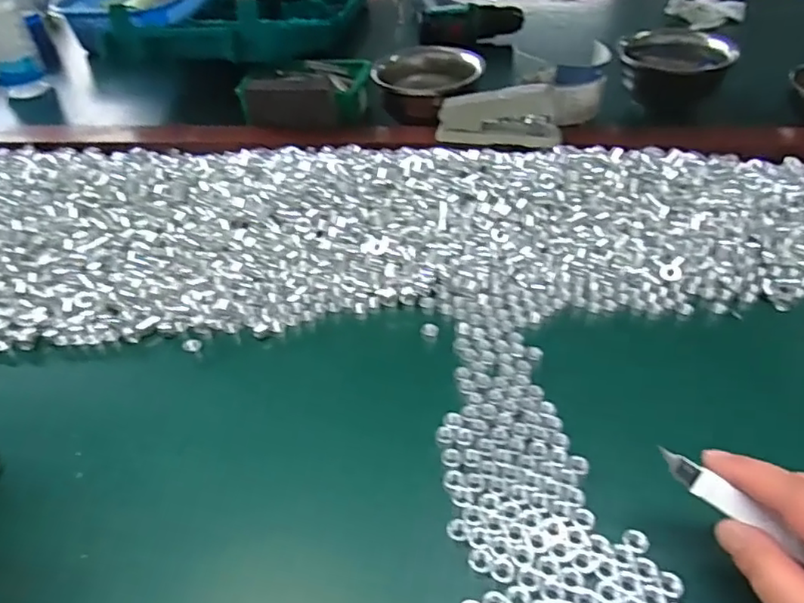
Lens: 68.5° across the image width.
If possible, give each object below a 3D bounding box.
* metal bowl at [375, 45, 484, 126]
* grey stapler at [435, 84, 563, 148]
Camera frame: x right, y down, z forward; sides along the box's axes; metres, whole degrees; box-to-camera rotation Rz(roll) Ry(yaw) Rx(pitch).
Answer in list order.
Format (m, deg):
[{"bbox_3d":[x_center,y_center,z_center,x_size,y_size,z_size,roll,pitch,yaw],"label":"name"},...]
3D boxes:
[{"bbox_3d":[0.025,-0.252,0.686,0.110,0.054,0.110,-2,43,2],"label":"metal bowl"},{"bbox_3d":[0.100,-0.191,0.602,0.124,0.057,0.037,4,44,8],"label":"grey stapler"}]

